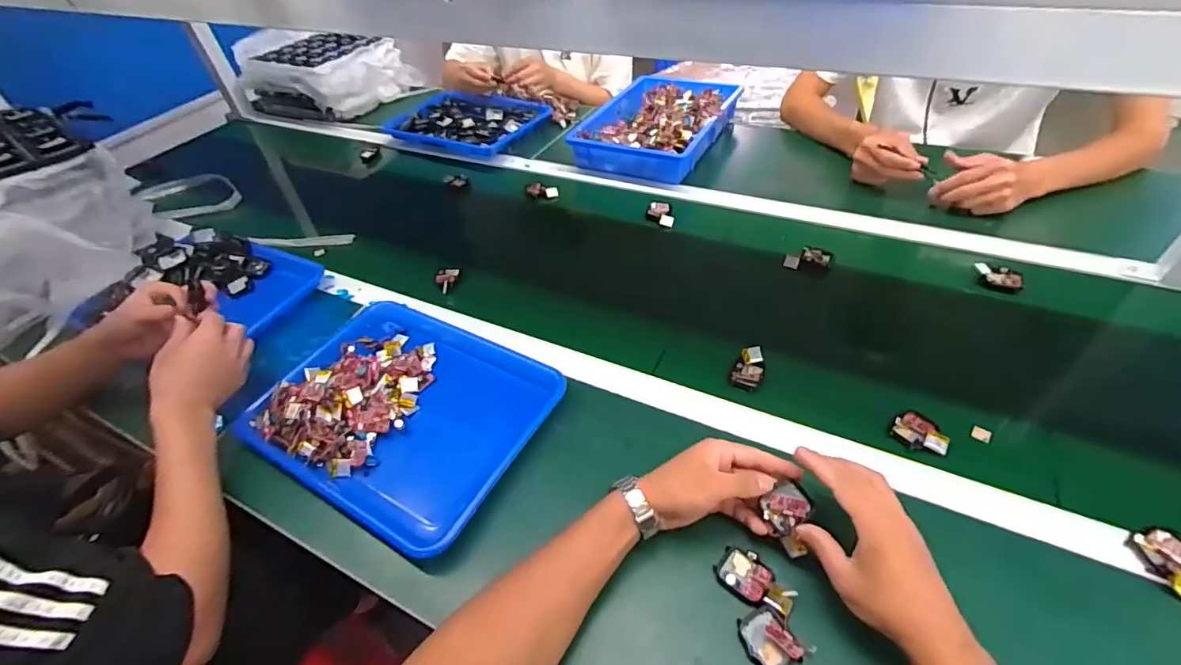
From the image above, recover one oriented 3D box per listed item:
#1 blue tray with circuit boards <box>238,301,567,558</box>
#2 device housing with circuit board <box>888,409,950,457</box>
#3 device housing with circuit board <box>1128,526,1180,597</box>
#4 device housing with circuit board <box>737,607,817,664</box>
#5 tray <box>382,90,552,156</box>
[{"bbox_3d":[-0.218,0.090,0.622,0.326,0.053,0.260,21,52,26],"label":"blue tray with circuit boards"},{"bbox_3d":[0.351,0.103,0.545,0.050,0.016,0.046,26,54,29],"label":"device housing with circuit board"},{"bbox_3d":[0.487,0.191,0.432,0.045,0.012,0.052,-24,47,-15],"label":"device housing with circuit board"},{"bbox_3d":[0.147,0.253,0.423,0.038,0.014,0.050,-31,50,-22],"label":"device housing with circuit board"},{"bbox_3d":[-0.265,-0.458,1.114,0.299,0.036,0.223,24,53,27],"label":"tray"}]

